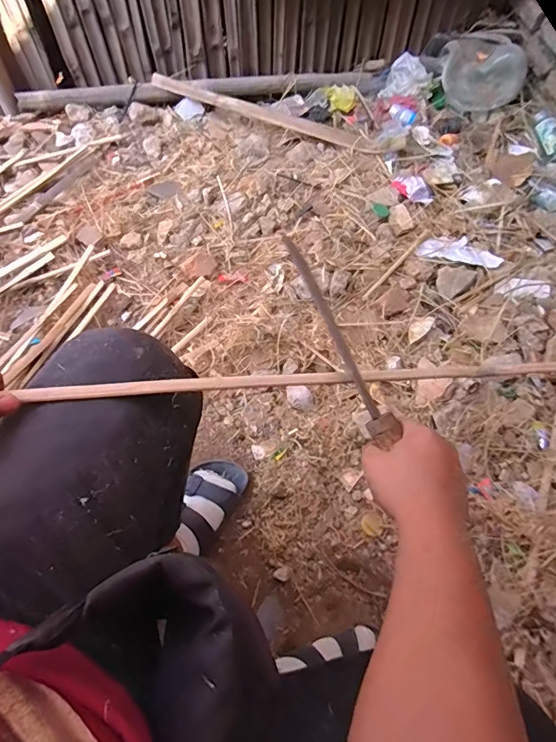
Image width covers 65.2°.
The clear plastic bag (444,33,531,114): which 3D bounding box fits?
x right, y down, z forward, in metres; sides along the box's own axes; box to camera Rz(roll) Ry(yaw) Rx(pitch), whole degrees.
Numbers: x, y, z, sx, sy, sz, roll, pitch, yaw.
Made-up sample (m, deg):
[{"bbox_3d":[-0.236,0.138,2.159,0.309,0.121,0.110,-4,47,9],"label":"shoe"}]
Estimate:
[{"bbox_3d":[0.569,-0.854,1.240,0.211,0.095,0.236,-17,66,-9],"label":"clear plastic bag"}]

